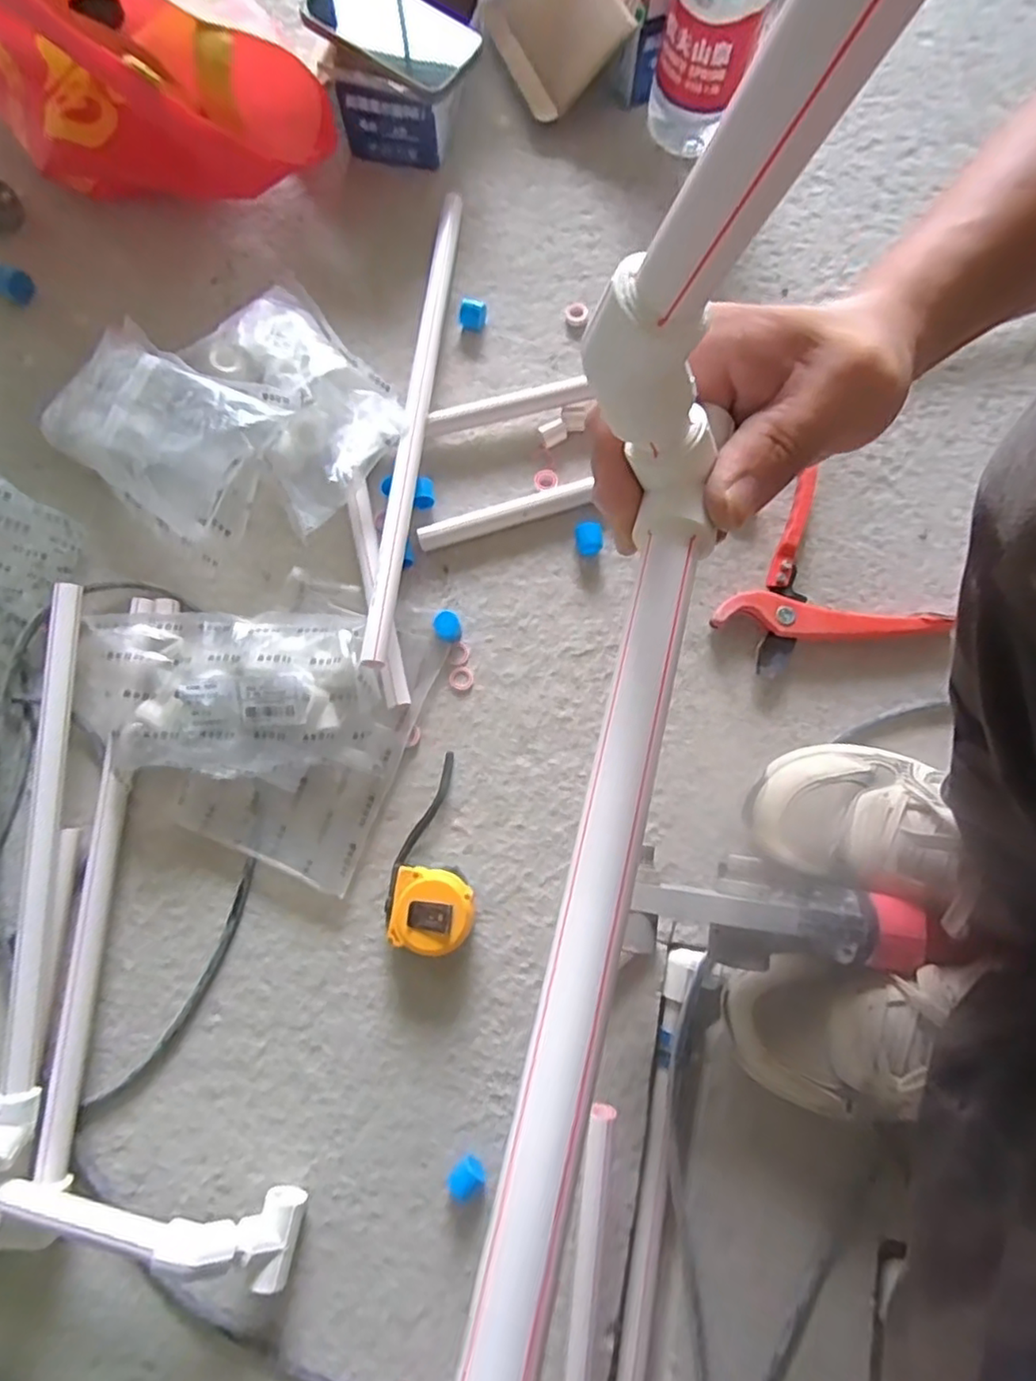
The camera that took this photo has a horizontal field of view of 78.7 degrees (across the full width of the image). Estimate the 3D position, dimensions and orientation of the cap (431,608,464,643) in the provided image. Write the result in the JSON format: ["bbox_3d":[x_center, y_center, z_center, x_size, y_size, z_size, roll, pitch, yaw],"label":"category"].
[{"bbox_3d":[-0.061,-0.056,0.549,0.025,0.015,0.028,-20,80,-3],"label":"cap"}]

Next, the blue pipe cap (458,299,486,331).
[{"bbox_3d":[-0.044,-0.365,0.610,0.025,0.021,0.025,10,80,2],"label":"blue pipe cap"}]

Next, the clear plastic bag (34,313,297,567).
[{"bbox_3d":[-0.316,-0.226,0.555,0.215,0.076,0.161,26,81,5],"label":"clear plastic bag"}]

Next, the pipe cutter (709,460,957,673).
[{"bbox_3d":[0.251,-0.083,0.549,0.162,0.025,0.170,-33,81,-6],"label":"pipe cutter"}]

